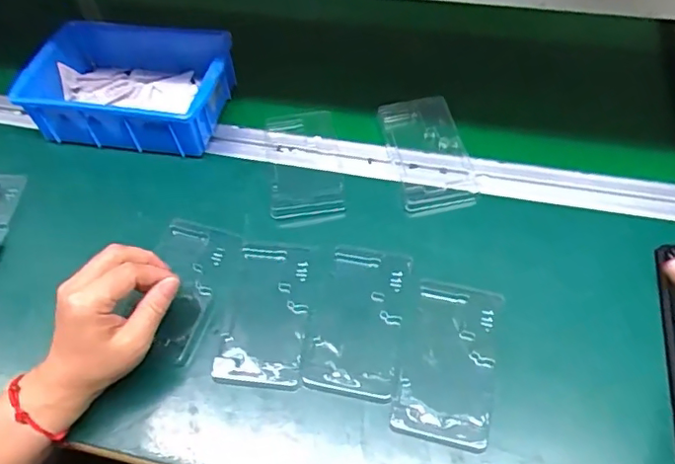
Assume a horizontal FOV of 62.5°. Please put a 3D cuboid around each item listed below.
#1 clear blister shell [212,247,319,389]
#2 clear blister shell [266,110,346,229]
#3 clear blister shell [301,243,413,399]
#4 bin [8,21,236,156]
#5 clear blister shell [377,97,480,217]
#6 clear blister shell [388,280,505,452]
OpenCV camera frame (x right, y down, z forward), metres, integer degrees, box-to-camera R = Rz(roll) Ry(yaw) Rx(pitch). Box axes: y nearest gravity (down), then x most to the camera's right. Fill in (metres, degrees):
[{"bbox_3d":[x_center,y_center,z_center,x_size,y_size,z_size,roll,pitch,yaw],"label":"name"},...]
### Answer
[{"bbox_3d":[-0.060,0.070,0.481,0.072,0.010,0.125,4,58,7],"label":"clear blister shell"},{"bbox_3d":[-0.033,-0.067,0.561,0.070,0.009,0.134,-7,57,0],"label":"clear blister shell"},{"bbox_3d":[0.018,0.074,0.472,0.086,0.008,0.130,1,57,5],"label":"clear blister shell"},{"bbox_3d":[-0.222,-0.160,0.608,0.207,0.064,0.139,5,58,8],"label":"bin"},{"bbox_3d":[0.091,-0.083,0.556,0.077,0.020,0.141,-11,57,-3],"label":"clear blister shell"},{"bbox_3d":[0.090,0.103,0.449,0.072,0.012,0.130,10,59,11],"label":"clear blister shell"}]

